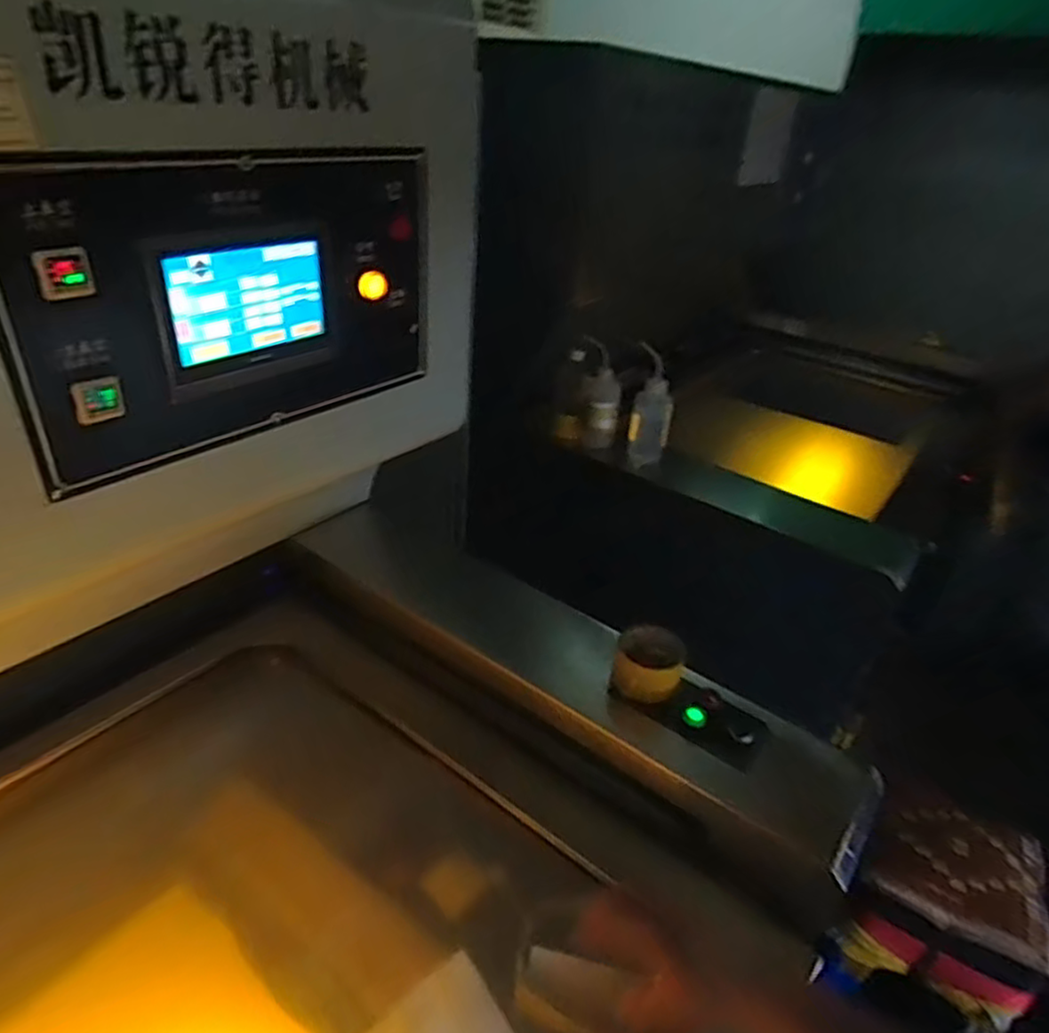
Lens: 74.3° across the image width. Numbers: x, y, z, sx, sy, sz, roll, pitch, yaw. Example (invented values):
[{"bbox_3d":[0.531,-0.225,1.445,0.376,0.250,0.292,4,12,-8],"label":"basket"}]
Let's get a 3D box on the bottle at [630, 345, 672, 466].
[{"bbox_3d":[0.256,-0.210,1.392,0.080,0.236,0.059,12,32,10],"label":"bottle"}]

